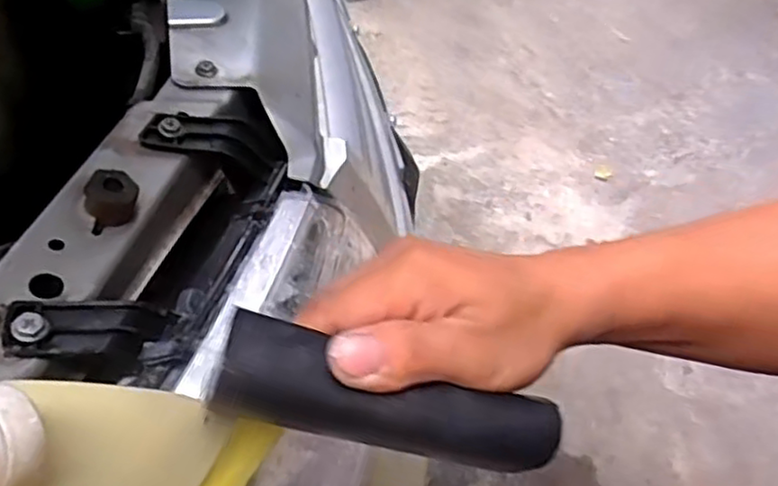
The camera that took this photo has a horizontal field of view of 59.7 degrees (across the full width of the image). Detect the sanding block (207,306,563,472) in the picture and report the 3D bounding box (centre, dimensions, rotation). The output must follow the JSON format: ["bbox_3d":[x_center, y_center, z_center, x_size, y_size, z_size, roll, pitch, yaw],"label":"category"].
[{"bbox_3d":[0.002,0.062,0.263,0.134,0.025,0.031,18,51,-13],"label":"sanding block"}]

